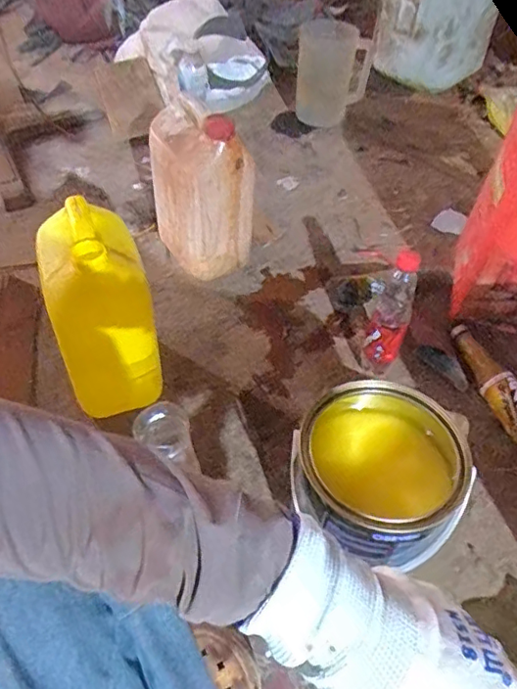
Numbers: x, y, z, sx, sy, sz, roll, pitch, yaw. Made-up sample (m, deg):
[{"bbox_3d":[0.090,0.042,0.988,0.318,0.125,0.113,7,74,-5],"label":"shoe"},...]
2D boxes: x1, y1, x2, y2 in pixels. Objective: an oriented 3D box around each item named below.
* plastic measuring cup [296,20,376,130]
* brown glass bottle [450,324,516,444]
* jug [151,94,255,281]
[{"bbox_3d":[0.183,-0.664,1.353,0.173,0.210,0.101,8,51,7],"label":"plastic measuring cup"},{"bbox_3d":[0.369,0.062,0.859,0.051,0.065,0.217,-12,51,-10],"label":"brown glass bottle"},{"bbox_3d":[-0.102,-0.261,0.959,0.117,0.285,0.166,-27,55,-21],"label":"jug"}]

